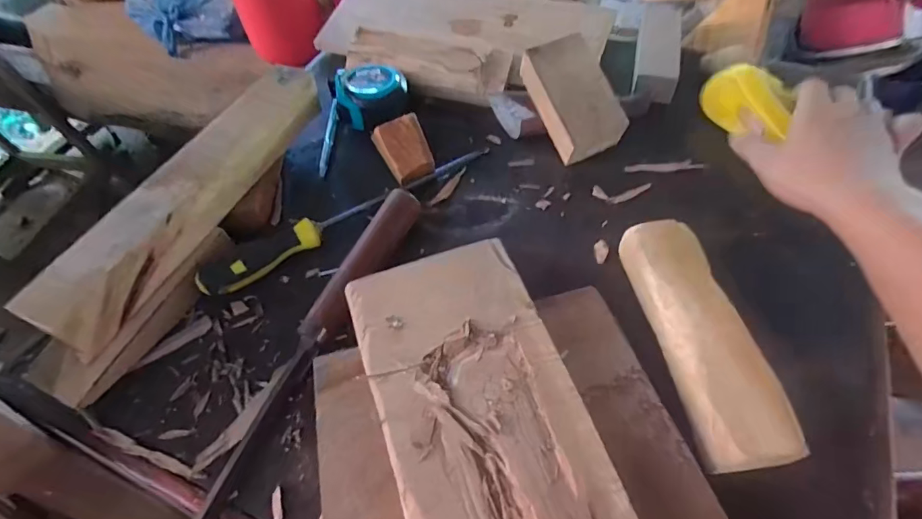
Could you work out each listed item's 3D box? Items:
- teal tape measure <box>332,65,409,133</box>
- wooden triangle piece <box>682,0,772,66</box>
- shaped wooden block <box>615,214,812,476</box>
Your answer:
[{"bbox_3d":[-0.097,-0.176,0.490,0.075,0.040,0.062,-32,59,-17],"label":"teal tape measure"},{"bbox_3d":[0.336,-0.303,0.577,0.086,0.018,0.108,11,99,32],"label":"wooden triangle piece"},{"bbox_3d":[0.165,0.054,0.318,0.057,0.044,0.183,-8,55,0],"label":"shaped wooden block"}]

